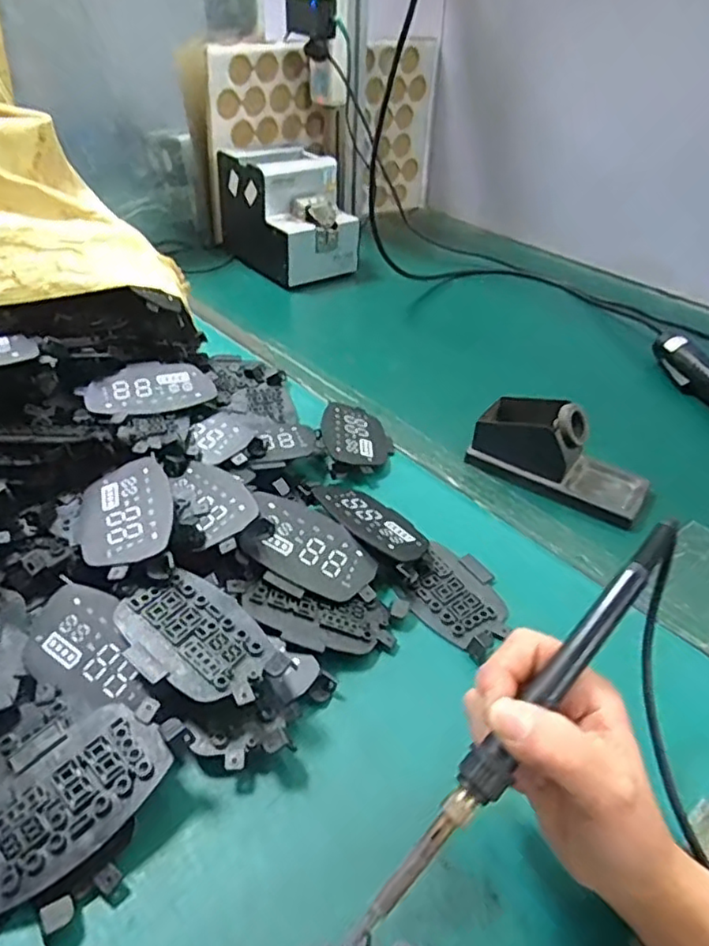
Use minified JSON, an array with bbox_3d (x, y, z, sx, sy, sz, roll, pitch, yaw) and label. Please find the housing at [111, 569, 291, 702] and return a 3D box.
[{"bbox_3d":[-0.090,0.094,0.368,0.100,0.010,0.070,33,43,25],"label":"housing"}]

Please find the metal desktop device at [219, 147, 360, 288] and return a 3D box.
[{"bbox_3d":[-0.098,-0.380,0.921,0.126,0.137,0.191,-23,45,-30],"label":"metal desktop device"}]

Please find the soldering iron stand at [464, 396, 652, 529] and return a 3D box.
[{"bbox_3d":[0.184,-0.022,0.557,0.154,0.065,0.071,24,42,25],"label":"soldering iron stand"}]

